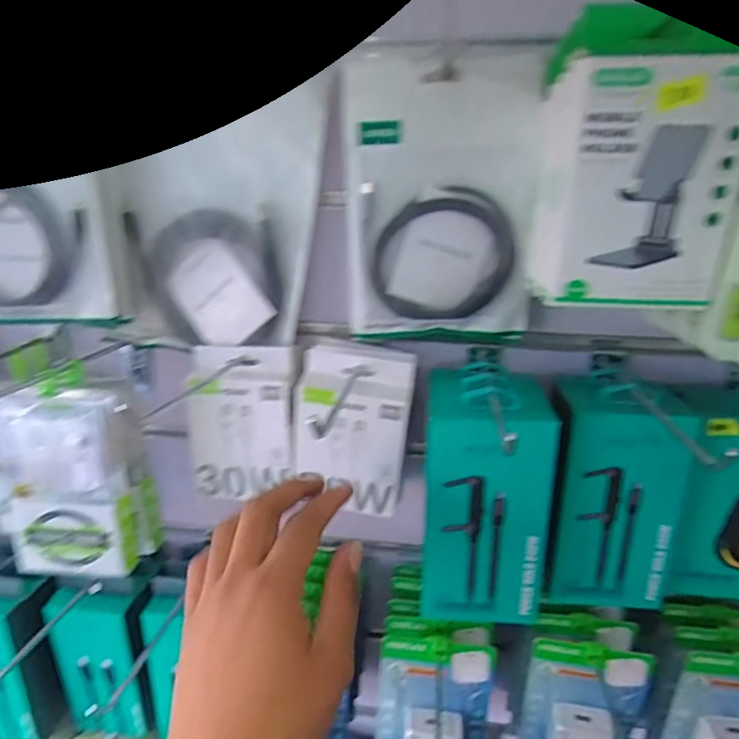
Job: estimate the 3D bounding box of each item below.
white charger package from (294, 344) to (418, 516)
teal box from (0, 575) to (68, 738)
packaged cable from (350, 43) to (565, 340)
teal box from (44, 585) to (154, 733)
[{"bbox_3d":[-0.012,0.045,0.433,0.084,0.119,0.047,2,19,3],"label":"white charger package"},{"bbox_3d":[-0.326,0.265,0.508,0.094,0.166,0.043,5,19,11],"label":"teal box"},{"bbox_3d":[0.049,-0.118,0.401,0.128,0.191,0.024,6,20,13],"label":"packaged cable"},{"bbox_3d":[-0.237,0.267,0.515,0.088,0.150,0.027,3,19,7],"label":"teal box"}]

